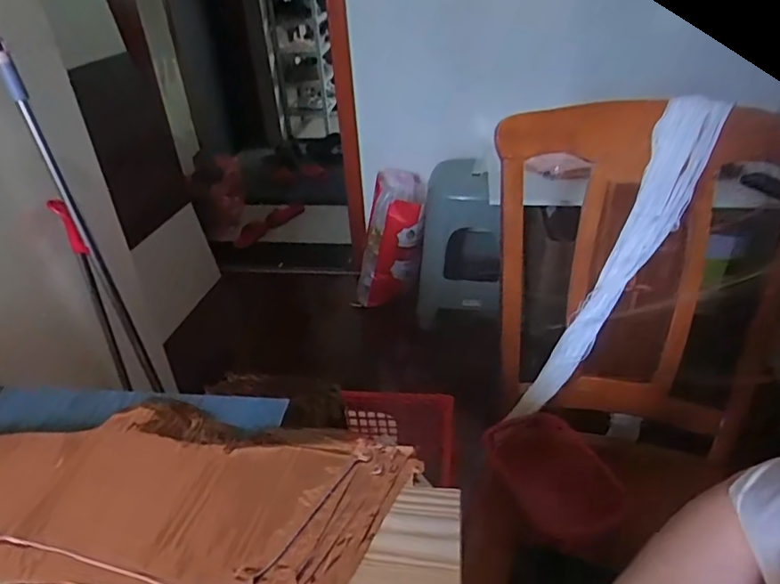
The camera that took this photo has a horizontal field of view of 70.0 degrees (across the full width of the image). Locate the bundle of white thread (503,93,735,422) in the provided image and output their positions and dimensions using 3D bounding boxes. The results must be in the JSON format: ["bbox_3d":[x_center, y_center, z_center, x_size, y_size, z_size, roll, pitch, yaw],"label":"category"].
[{"bbox_3d":[0.352,-0.031,0.886,0.054,0.576,0.082,14,17,-39],"label":"bundle of white thread"}]

